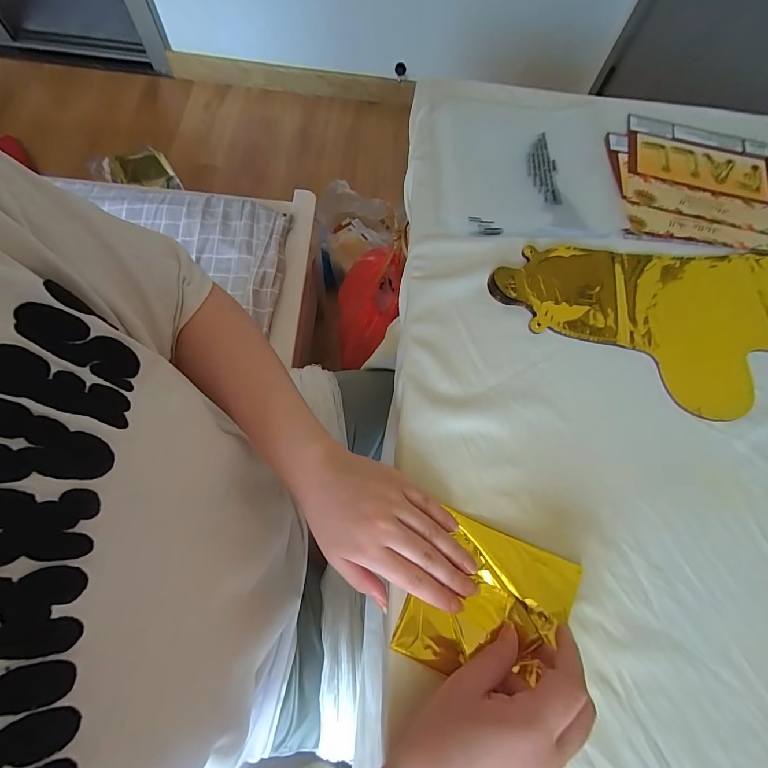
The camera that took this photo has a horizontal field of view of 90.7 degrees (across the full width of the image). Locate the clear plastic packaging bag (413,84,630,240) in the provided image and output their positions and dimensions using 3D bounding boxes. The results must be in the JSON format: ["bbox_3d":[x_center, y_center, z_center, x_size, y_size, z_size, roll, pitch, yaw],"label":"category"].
[{"bbox_3d":[0.156,-0.283,0.461,0.242,0.017,0.242,3,70,-1],"label":"clear plastic packaging bag"}]

